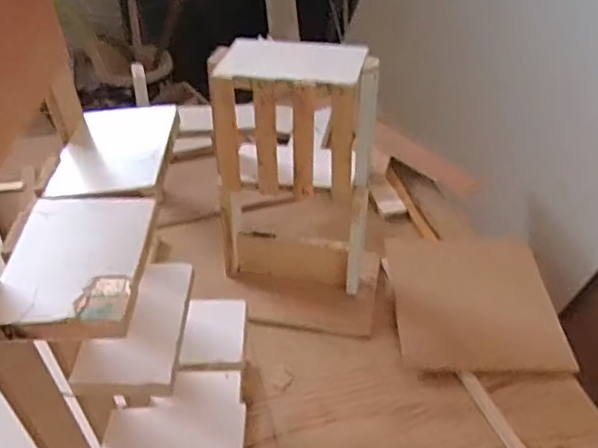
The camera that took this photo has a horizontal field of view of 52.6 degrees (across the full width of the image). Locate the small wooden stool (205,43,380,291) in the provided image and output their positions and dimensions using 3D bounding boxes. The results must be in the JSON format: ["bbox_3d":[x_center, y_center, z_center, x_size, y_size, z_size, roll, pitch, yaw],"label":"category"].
[{"bbox_3d":[-0.006,-0.064,0.876,0.217,0.366,0.120,2,41,2],"label":"small wooden stool"}]

